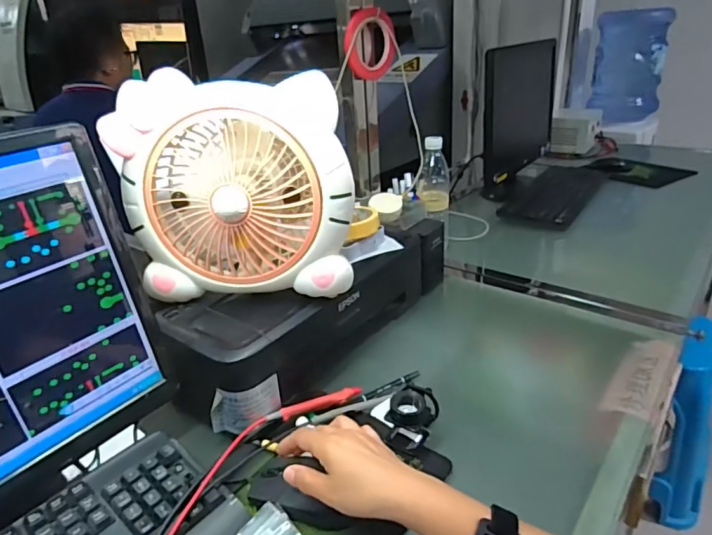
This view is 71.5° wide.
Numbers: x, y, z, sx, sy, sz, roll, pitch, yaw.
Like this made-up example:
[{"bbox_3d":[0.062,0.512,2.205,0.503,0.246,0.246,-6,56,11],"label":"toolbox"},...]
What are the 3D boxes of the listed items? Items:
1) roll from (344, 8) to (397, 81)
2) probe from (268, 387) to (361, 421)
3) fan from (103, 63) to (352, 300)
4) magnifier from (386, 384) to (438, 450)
[{"bbox_3d":[0.027,-0.397,0.885,0.114,0.114,0.027,-19,27,-37],"label":"roll"},{"bbox_3d":[-0.049,0.163,0.596,0.122,0.019,0.016,-17,29,-25],"label":"probe"},{"bbox_3d":[-0.134,-0.085,0.566,0.252,0.230,0.092,2,26,10],"label":"fan"},{"bbox_3d":[0.060,0.166,0.554,0.059,0.055,0.047,4,27,15],"label":"magnifier"}]

